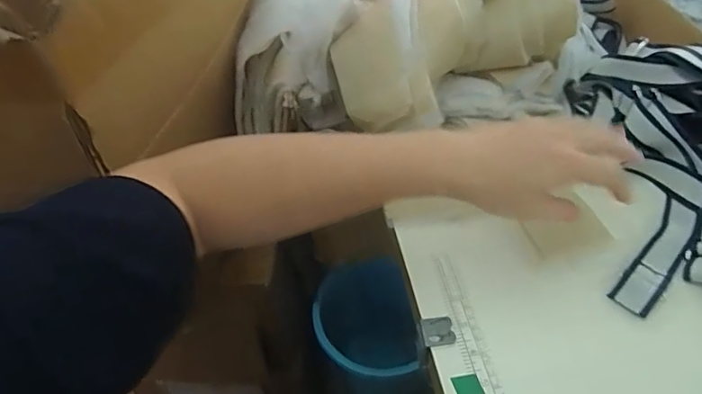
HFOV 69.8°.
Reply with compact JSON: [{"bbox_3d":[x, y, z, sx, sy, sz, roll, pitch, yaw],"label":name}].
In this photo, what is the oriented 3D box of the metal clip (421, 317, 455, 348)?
[{"bbox_3d":[0.073,0.112,0.421,0.026,0.004,0.025,-7,47,-3],"label":"metal clip"}]

